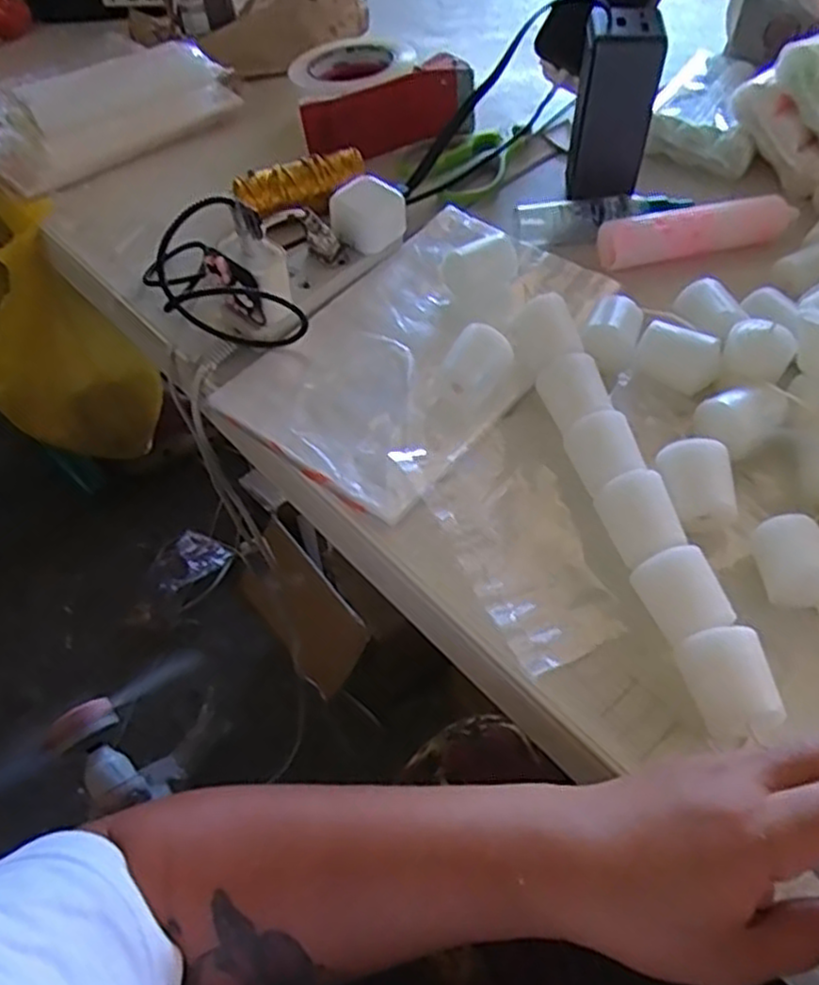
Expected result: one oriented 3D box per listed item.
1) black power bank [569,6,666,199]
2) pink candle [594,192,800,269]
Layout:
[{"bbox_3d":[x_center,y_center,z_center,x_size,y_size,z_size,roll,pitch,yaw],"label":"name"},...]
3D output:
[{"bbox_3d":[0.151,-0.277,0.553,0.051,0.134,0.035,2,54,5],"label":"black power bank"},{"bbox_3d":[0.218,-0.196,0.551,0.151,0.028,0.033,-9,53,-3],"label":"pink candle"}]

